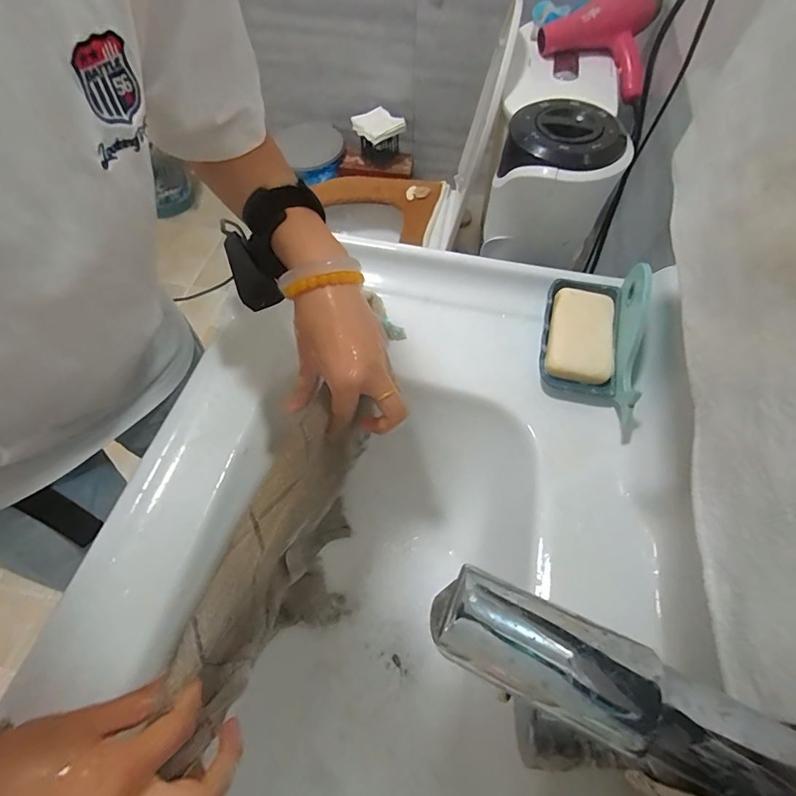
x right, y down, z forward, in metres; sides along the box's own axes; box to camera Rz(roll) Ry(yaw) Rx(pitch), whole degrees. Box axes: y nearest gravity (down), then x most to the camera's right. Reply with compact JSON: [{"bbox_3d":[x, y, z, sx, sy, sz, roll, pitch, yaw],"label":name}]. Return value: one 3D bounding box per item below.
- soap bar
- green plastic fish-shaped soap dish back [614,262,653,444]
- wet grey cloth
[{"bbox_3d":[0.184,-0.063,0.424,0.061,0.022,0.100,10,60,6],"label":"soap bar"},{"bbox_3d":[0.220,-0.047,0.396,0.018,0.059,0.169,10,79,7],"label":"green plastic fish-shaped soap dish back"},{"bbox_3d":[-0.085,0.148,0.363,0.059,0.193,0.236,14,61,9],"label":"wet grey cloth"}]

